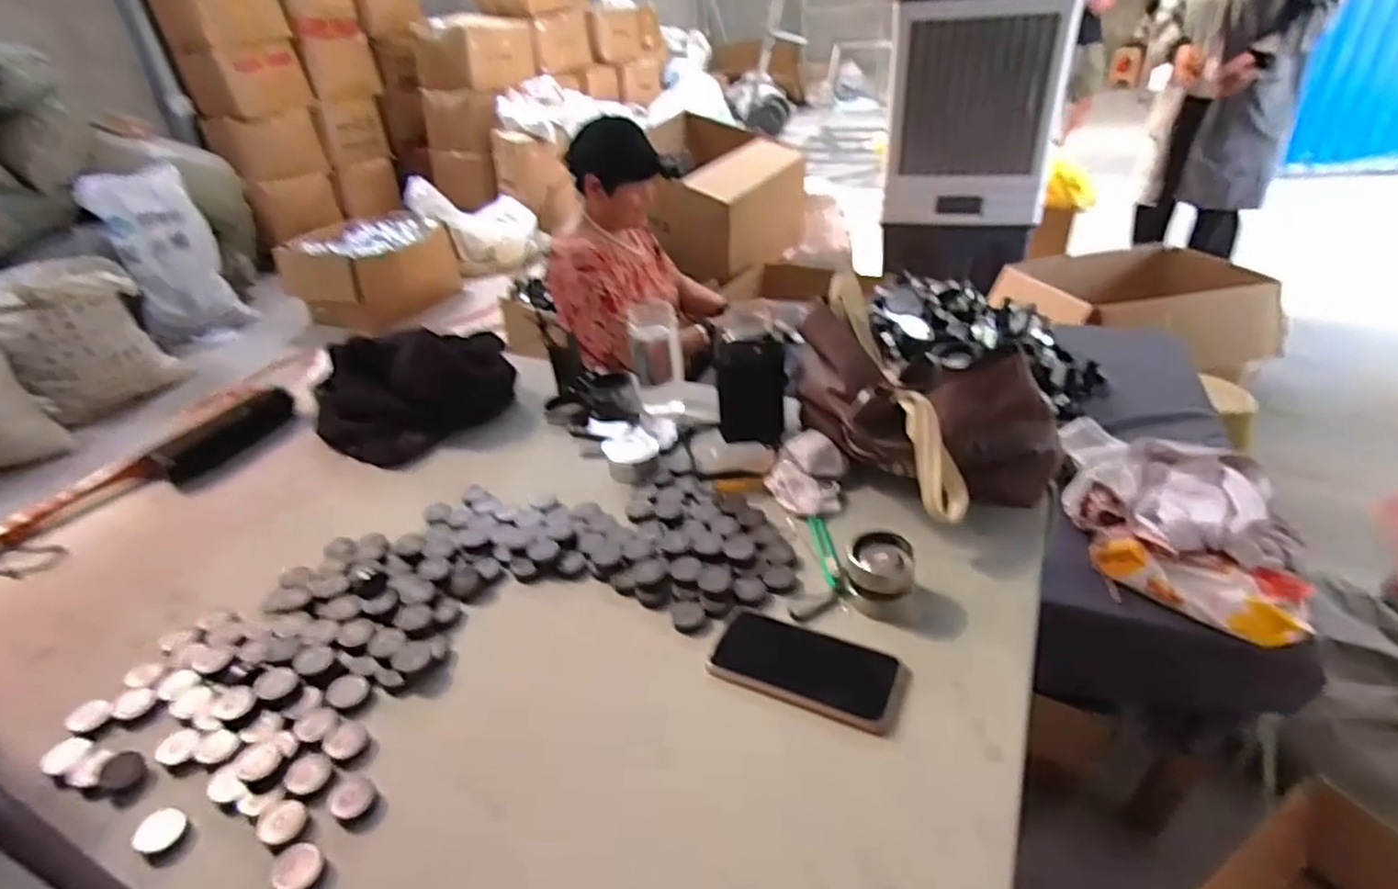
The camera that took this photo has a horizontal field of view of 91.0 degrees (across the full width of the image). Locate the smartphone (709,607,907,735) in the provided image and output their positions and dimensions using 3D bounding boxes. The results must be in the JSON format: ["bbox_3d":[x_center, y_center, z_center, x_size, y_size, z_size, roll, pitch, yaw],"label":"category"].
[{"bbox_3d":[0.095,0.196,0.611,0.166,0.015,0.076,13,38,24],"label":"smartphone"}]

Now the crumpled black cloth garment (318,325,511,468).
[{"bbox_3d":[-0.437,-0.095,1.040,0.206,0.116,0.252,24,43,35],"label":"crumpled black cloth garment"}]

